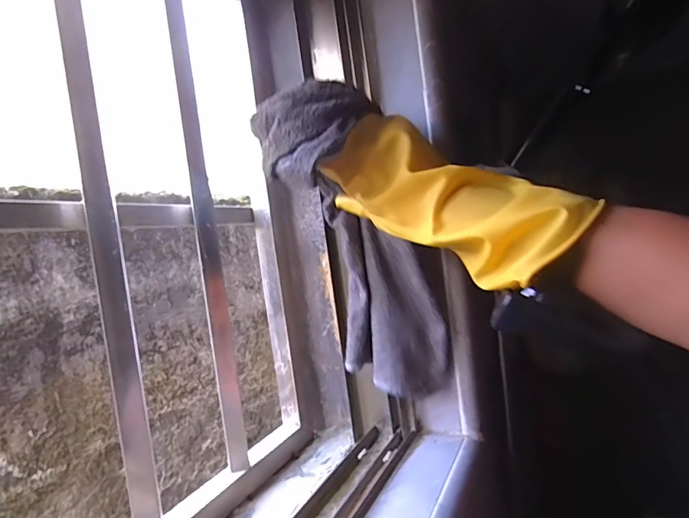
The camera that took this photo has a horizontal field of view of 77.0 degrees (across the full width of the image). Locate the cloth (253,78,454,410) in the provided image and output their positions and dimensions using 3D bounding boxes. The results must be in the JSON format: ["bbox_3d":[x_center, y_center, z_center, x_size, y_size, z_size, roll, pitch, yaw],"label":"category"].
[{"bbox_3d":[0.013,-0.007,0.404,0.095,0.295,0.088,-4,30,39],"label":"cloth"}]

